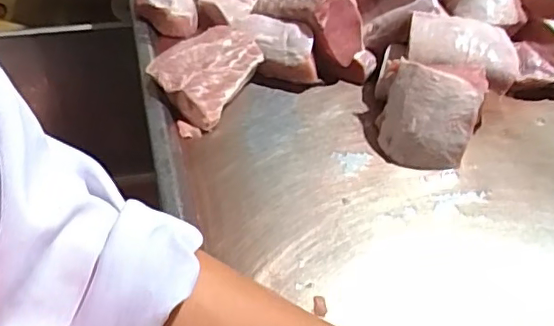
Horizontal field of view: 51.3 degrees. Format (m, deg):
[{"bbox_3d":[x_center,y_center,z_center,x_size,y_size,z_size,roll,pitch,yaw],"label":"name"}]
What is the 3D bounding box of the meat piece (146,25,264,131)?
[{"bbox_3d":[-0.117,-0.145,0.931,0.133,0.069,0.189,21,47,17],"label":"meat piece"}]

